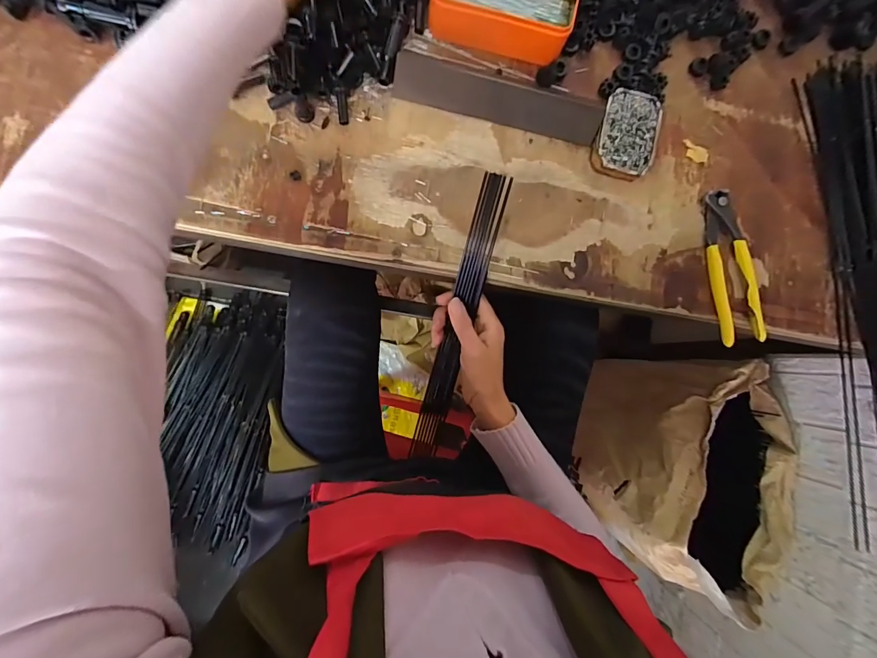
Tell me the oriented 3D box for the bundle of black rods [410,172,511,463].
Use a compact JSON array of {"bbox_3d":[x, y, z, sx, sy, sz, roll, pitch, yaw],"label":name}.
[{"bbox_3d":[0.014,0.024,0.478,0.032,0.017,0.409,9,128,-6],"label":"bundle of black rods"}]

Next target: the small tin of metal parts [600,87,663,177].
[{"bbox_3d":[0.201,-0.208,0.434,0.059,0.020,0.085,15,88,-6],"label":"small tin of metal parts"}]

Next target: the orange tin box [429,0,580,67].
[{"bbox_3d":[0.068,-0.341,0.415,0.144,0.041,0.088,12,88,-6],"label":"orange tin box"}]

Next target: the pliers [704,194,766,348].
[{"bbox_3d":[0.321,-0.068,0.443,0.044,0.022,0.166,-8,90,-6],"label":"pliers"}]

